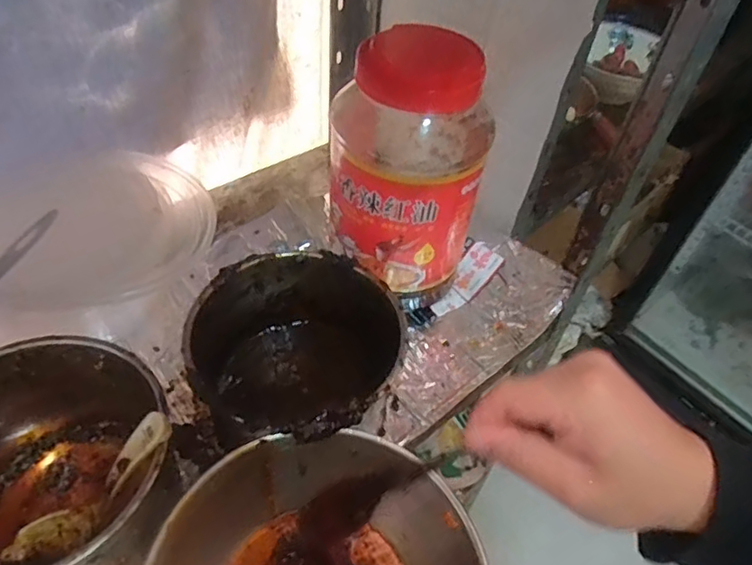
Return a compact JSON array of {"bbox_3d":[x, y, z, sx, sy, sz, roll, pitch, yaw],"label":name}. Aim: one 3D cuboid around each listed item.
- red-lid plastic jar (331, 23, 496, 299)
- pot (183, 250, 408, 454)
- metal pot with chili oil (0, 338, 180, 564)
[{"bbox_3d":[0.031,-0.103,0.506,0.132,0.210,0.146,12,47,4],"label":"red-lid plastic jar"},{"bbox_3d":[-0.069,0.051,0.435,0.145,0.095,0.150,3,47,-4],"label":"pot"},{"bbox_3d":[-0.205,0.135,0.355,0.147,0.117,0.140,3,47,-4],"label":"metal pot with chili oil"}]

